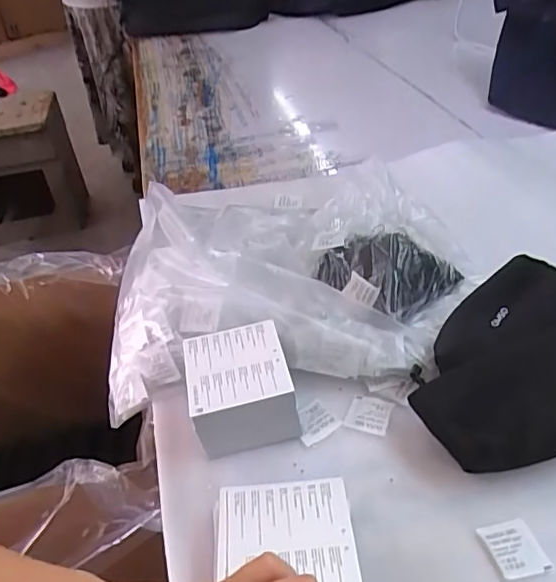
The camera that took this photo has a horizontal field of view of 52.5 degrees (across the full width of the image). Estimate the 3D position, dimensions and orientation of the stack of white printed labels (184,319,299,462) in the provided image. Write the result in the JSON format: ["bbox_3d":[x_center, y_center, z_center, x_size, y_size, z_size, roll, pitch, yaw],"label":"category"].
[{"bbox_3d":[-0.035,0.092,0.523,0.090,0.066,0.106,-11,38,-7],"label":"stack of white printed labels"}]

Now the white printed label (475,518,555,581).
[{"bbox_3d":[0.172,0.187,0.409,0.040,0.006,0.040,-12,38,-7],"label":"white printed label"}]

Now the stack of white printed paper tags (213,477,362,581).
[{"bbox_3d":[0.003,0.190,0.407,0.104,0.035,0.098,-5,37,1],"label":"stack of white printed paper tags"}]

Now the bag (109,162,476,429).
[{"bbox_3d":[0.012,-0.030,0.659,0.378,0.103,0.319,-4,38,3],"label":"bag"}]

